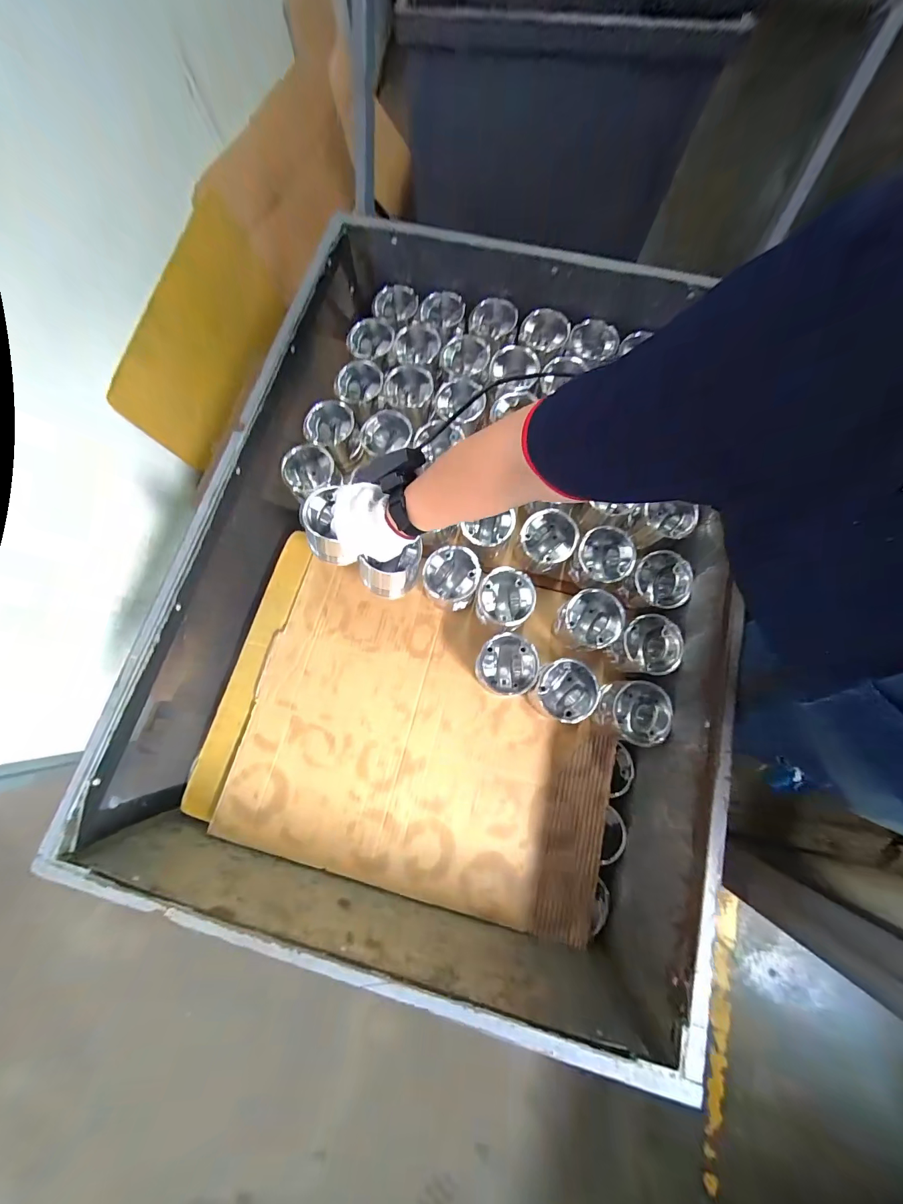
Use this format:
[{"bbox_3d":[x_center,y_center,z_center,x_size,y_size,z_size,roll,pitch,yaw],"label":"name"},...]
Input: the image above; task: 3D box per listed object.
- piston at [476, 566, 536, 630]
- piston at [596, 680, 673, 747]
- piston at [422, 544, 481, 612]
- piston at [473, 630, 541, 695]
[{"bbox_3d":[0.088,-0.002,0.647,0.087,0.090,0.090,0,77,0],"label":"piston"},{"bbox_3d":[0.278,0.174,0.608,0.090,0.095,0.090,7,77,1],"label":"piston"},{"bbox_3d":[0.000,-0.040,0.655,0.092,0.079,0.087,0,77,0],"label":"piston"},{"bbox_3d":[0.088,0.105,0.625,0.088,0.086,0.093,0,77,0],"label":"piston"}]

